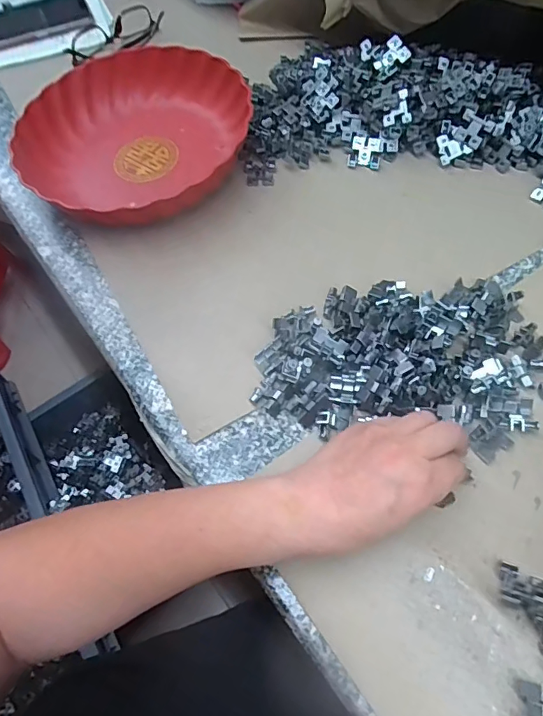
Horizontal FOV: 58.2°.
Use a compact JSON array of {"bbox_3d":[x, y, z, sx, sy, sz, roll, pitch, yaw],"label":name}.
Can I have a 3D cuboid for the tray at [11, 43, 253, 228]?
[{"bbox_3d":[-0.143,-0.236,0.517,0.232,0.051,0.231,-30,64,-13],"label":"tray"}]

